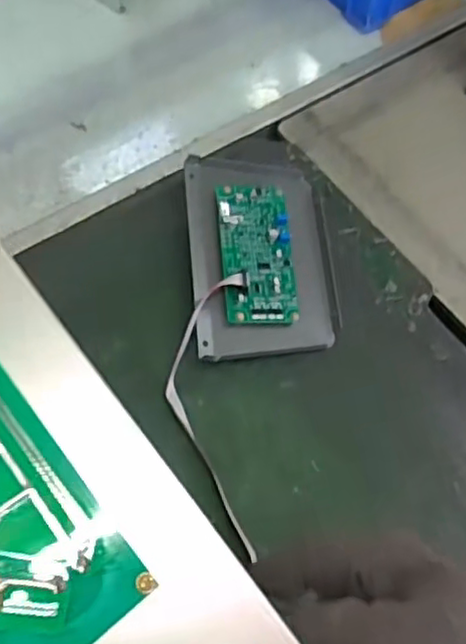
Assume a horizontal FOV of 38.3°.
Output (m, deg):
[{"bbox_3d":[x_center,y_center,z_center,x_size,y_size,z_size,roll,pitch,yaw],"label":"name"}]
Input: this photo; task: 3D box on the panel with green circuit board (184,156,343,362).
[{"bbox_3d":[0.025,-0.074,0.632,0.133,0.047,0.229,-4,63,-5],"label":"panel with green circuit board"}]

